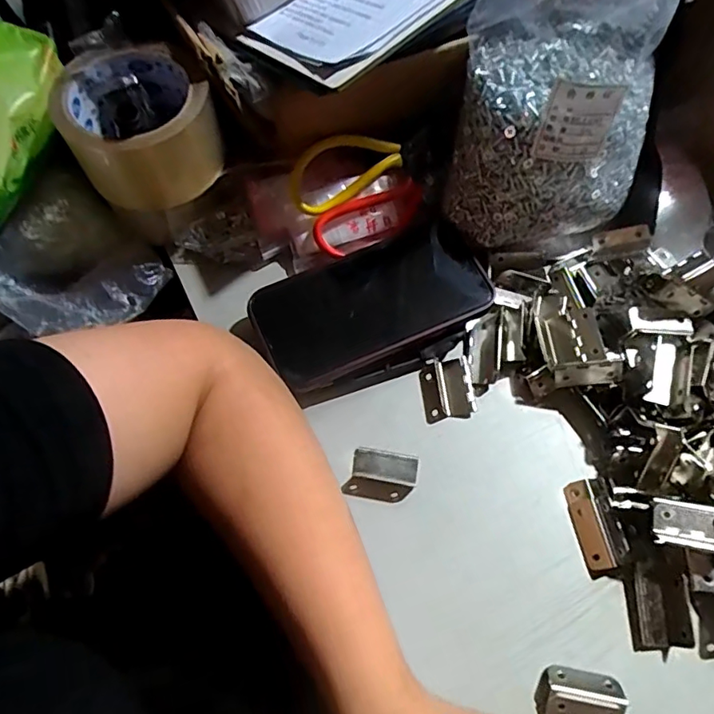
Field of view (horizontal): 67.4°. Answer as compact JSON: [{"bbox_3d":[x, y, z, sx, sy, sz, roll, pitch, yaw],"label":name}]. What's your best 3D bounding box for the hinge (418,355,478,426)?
[{"bbox_3d":[0.062,0.023,0.372,0.034,0.009,0.043,-6,67,-3],"label":"hinge"}]

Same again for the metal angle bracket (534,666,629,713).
[{"bbox_3d":[0.124,0.189,0.295,0.045,0.011,0.028,9,67,4],"label":"metal angle bracket"}]

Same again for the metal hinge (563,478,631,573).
[{"bbox_3d":[0.150,0.103,0.333,0.027,0.014,0.053,-10,67,-4],"label":"metal hinge"}]

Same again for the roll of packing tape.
[{"bbox_3d":[-0.141,-0.148,0.352,0.087,0.061,0.090,0,66,0],"label":"roll of packing tape"}]

